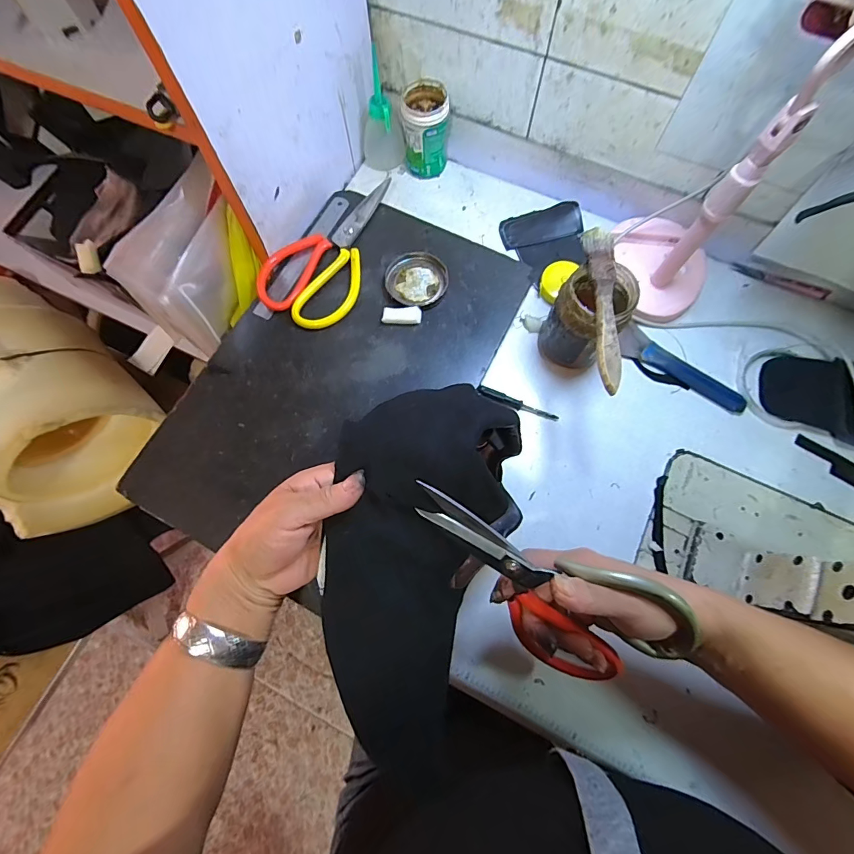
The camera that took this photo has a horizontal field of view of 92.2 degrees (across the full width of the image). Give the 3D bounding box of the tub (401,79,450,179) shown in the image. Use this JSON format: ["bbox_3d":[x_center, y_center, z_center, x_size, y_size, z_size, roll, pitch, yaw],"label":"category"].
[{"bbox_3d":[-0.001,-0.339,0.475,0.051,0.078,0.056,0,72,0],"label":"tub"}]

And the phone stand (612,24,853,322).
[{"bbox_3d":[0.250,-0.206,0.333,0.107,0.256,0.108,32,75,10],"label":"phone stand"}]

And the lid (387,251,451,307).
[{"bbox_3d":[-0.010,-0.153,0.431,0.064,0.015,0.060,0,72,0],"label":"lid"}]

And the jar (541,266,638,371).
[{"bbox_3d":[0.151,-0.100,0.388,0.062,0.100,0.060,0,72,0],"label":"jar"}]

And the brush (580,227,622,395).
[{"bbox_3d":[0.144,-0.097,0.329,0.022,0.008,0.144,0,72,1],"label":"brush"}]

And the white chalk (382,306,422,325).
[{"bbox_3d":[-0.025,-0.112,0.418,0.039,0.012,0.015,-4,72,-1],"label":"white chalk"}]

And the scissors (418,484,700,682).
[{"bbox_3d":[0.073,0.117,0.290,0.190,0.114,0.015,24,36,7],"label":"scissors"}]

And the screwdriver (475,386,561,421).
[{"bbox_3d":[0.091,-0.024,0.413,0.083,0.007,0.012,18,73,6],"label":"screwdriver"}]

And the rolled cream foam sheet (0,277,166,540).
[{"bbox_3d":[-0.531,-0.067,0.548,0.195,0.148,0.368,-40,76,-11],"label":"rolled cream foam sheet"}]

